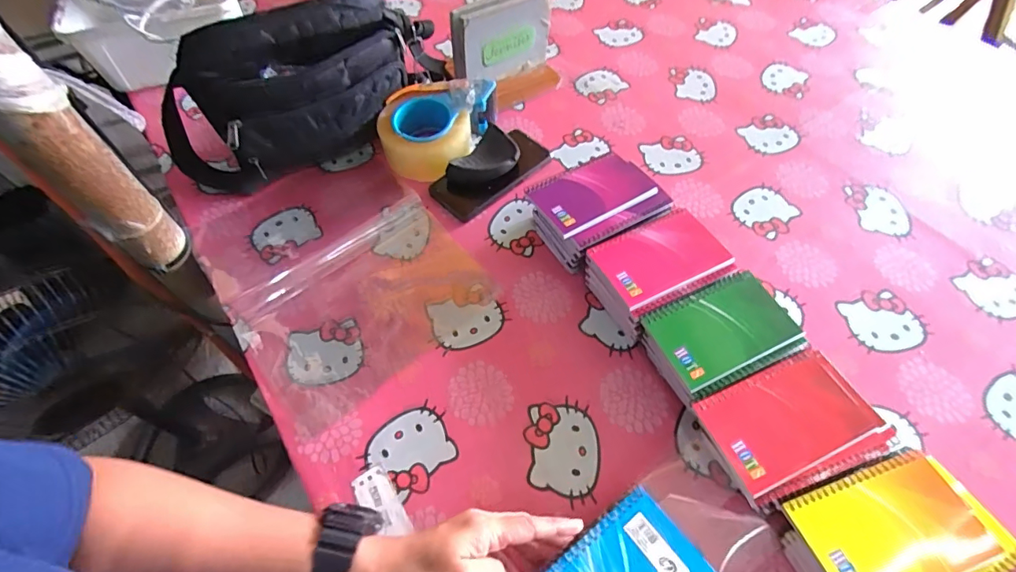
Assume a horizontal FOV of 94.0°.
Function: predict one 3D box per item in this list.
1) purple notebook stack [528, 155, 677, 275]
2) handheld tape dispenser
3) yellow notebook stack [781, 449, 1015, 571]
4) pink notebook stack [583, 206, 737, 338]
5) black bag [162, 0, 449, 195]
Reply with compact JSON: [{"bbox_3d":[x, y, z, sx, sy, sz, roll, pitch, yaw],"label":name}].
[{"bbox_3d":[0.103,-0.091,0.569,0.138,0.064,0.109,-26,61,-15],"label":"purple notebook stack"},{"bbox_3d":[-0.091,-0.212,0.642,0.158,0.064,0.125,-14,59,-9],"label":"handheld tape dispenser"},{"bbox_3d":[0.301,0.203,0.382,0.148,0.063,0.110,-25,61,-15],"label":"yellow notebook stack"},{"bbox_3d":[0.162,-0.014,0.521,0.134,0.058,0.096,-23,61,-13],"label":"pink notebook stack"},{"bbox_3d":[-0.254,-0.236,0.595,0.362,0.177,0.119,-18,60,-11],"label":"black bag"}]

